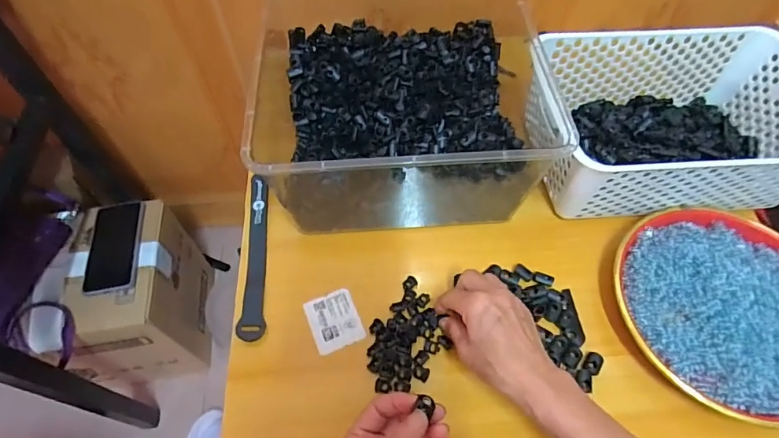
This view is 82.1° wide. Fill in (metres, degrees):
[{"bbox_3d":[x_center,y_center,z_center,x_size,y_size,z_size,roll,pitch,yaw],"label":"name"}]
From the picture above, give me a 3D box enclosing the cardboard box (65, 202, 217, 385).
[{"bbox_3d":[-0.463,0.133,0.800,0.183,0.219,0.239,-4,59,-2],"label":"cardboard box"}]

